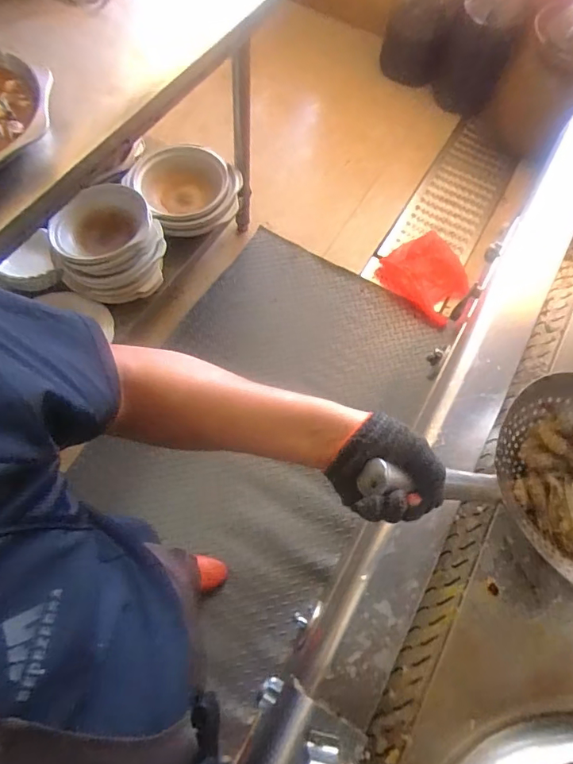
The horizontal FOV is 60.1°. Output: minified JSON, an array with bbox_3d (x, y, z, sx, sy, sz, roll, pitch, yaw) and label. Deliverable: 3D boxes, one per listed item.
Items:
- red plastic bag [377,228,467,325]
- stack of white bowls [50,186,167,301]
[{"bbox_3d":[0.483,-0.372,1.689,0.303,0.061,0.273,38,69,13],"label":"red plastic bag"},{"bbox_3d":[-0.474,-0.388,1.317,0.272,0.201,0.290,-15,67,-10],"label":"stack of white bowls"}]

